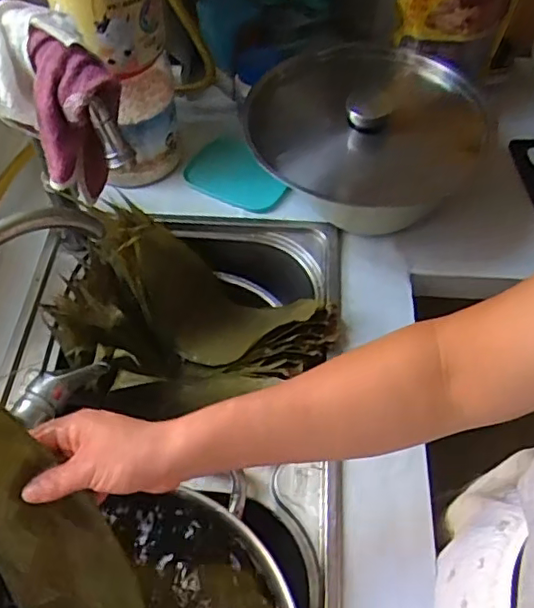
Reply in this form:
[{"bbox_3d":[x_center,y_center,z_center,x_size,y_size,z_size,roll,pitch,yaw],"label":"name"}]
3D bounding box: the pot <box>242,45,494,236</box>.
[{"bbox_3d":[0.131,-0.207,0.805,0.288,0.128,0.276,1,55,-1],"label":"pot"}]

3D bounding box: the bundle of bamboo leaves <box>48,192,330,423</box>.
[{"bbox_3d":[-0.096,0.033,0.729,0.326,0.174,0.231,23,58,14],"label":"bundle of bamboo leaves"}]

